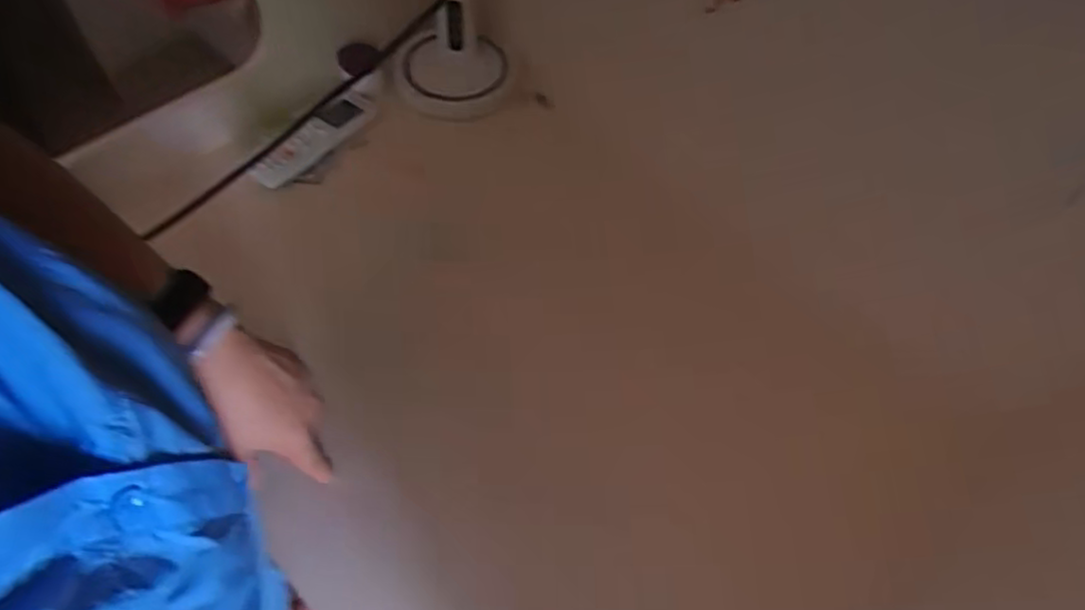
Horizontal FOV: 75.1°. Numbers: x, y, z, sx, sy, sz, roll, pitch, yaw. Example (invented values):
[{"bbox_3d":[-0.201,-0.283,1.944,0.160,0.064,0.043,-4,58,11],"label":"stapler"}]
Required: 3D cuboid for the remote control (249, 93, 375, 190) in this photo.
[{"bbox_3d":[-0.242,-0.182,0.768,0.045,0.028,0.154,31,61,16],"label":"remote control"}]

